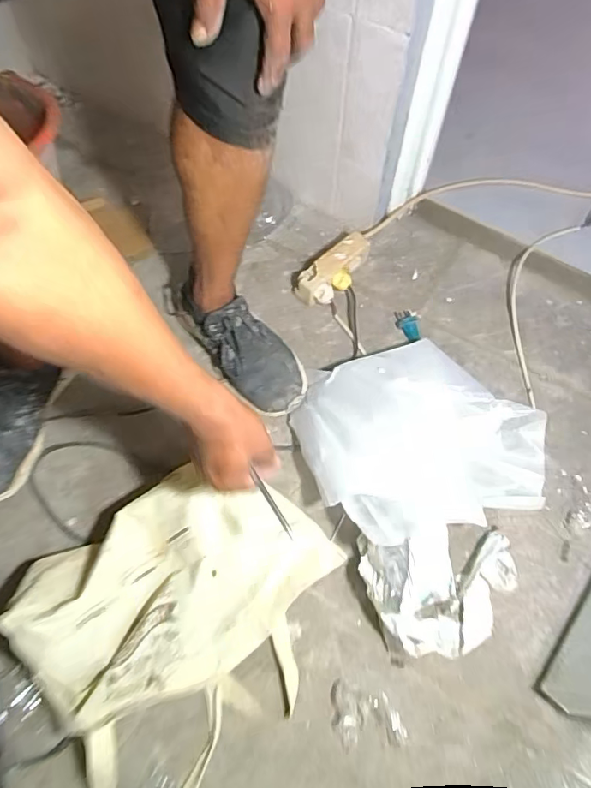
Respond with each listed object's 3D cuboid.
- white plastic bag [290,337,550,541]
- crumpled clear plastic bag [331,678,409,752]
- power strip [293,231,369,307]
[{"bbox_3d":[0.182,0.062,0.732,0.333,0.095,0.265,-16,62,-10],"label":"white plastic bag"},{"bbox_3d":[0.084,0.376,0.596,0.081,0.023,0.069,-4,61,-3],"label":"crumpled clear plastic bag"},{"bbox_3d":[0.070,-0.218,0.901,0.158,0.063,0.059,-40,69,-21],"label":"power strip"}]

